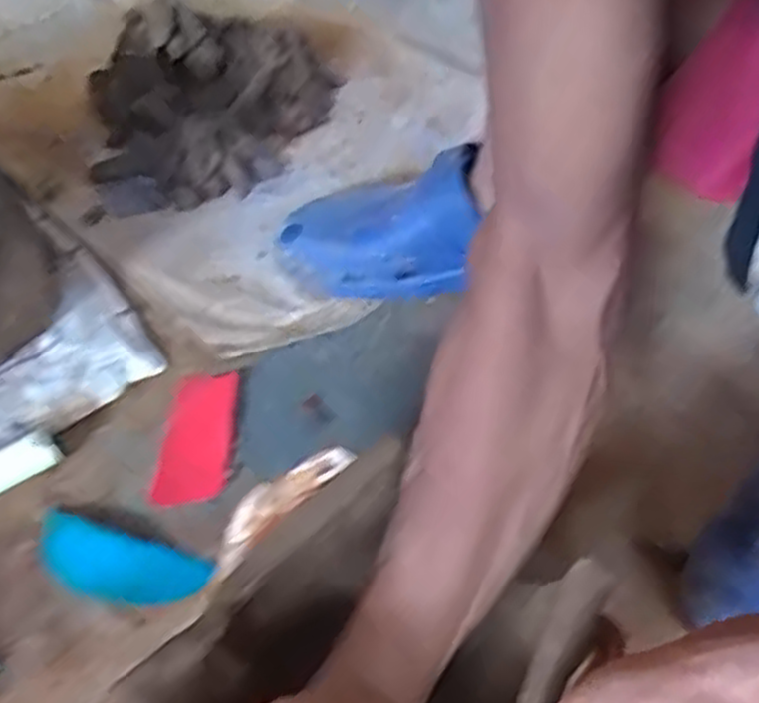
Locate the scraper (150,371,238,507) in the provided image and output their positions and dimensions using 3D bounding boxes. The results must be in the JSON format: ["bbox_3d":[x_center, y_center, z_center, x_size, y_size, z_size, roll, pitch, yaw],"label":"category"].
[{"bbox_3d":[-0.122,0.055,0.535,0.044,0.005,0.107,-1,47,2],"label":"scraper"}]

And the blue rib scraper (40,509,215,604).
[{"bbox_3d":[-0.156,0.126,0.468,0.111,0.009,0.039,15,49,15],"label":"blue rib scraper"}]

